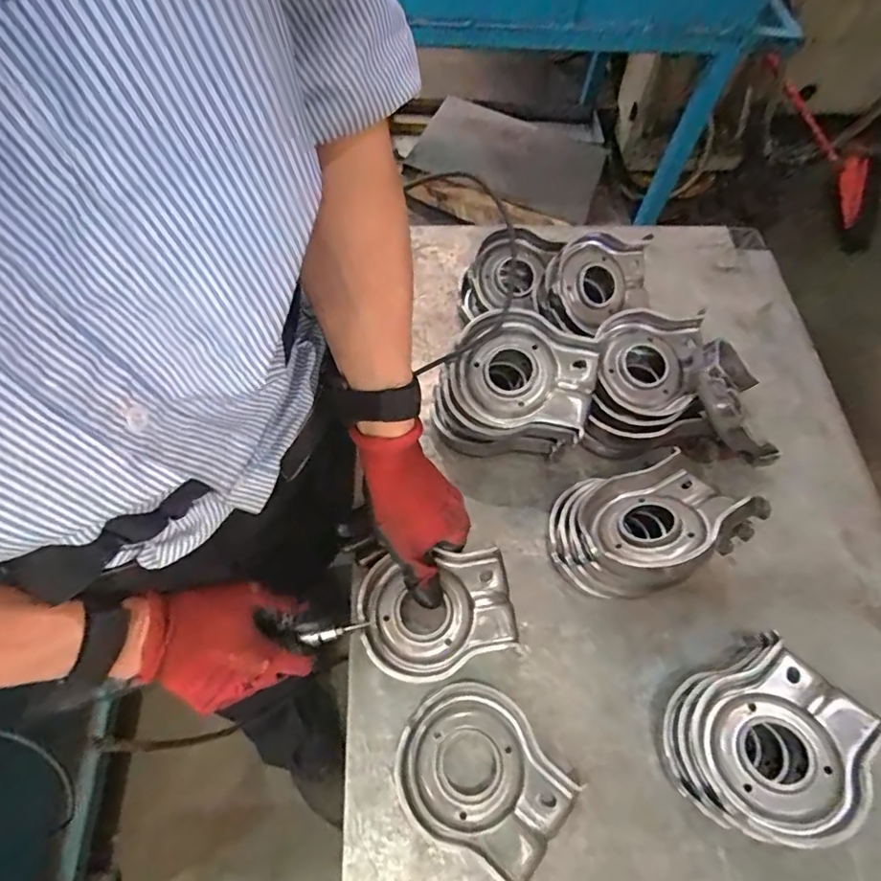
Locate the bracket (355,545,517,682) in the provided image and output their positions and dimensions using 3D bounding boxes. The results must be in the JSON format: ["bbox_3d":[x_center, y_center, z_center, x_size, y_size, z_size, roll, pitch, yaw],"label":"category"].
[{"bbox_3d":[-0.003,0.140,0.440,0.124,0.025,0.093,-4,63,-5],"label":"bracket"}]

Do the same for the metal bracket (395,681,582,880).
[{"bbox_3d":[0.031,0.244,0.396,0.123,0.026,0.099,34,67,14],"label":"metal bracket"}]

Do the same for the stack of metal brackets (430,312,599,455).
[{"bbox_3d":[0.068,-0.043,0.504,0.133,0.093,0.107,25,65,10],"label":"stack of metal brackets"}]

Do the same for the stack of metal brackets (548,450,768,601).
[{"bbox_3d":[0.170,0.071,0.460,0.145,0.098,0.108,-19,66,-12],"label":"stack of metal brackets"}]

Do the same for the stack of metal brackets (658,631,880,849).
[{"bbox_3d":[0.236,0.214,0.395,0.131,0.082,0.103,-27,68,-15],"label":"stack of metal brackets"}]

